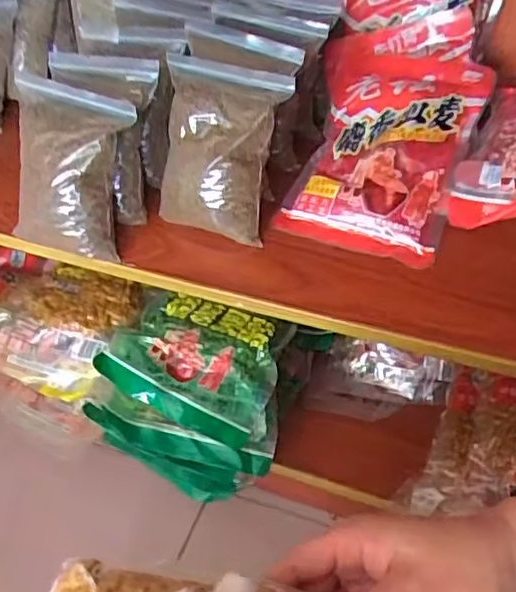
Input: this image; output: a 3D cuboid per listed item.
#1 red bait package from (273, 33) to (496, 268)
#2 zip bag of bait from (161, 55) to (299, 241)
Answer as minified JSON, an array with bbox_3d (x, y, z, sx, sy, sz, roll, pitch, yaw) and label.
[{"bbox_3d":[0.131,-0.166,0.651,0.178,0.034,0.250,17,72,23],"label":"red bait package"},{"bbox_3d":[-0.040,-0.147,0.616,0.119,0.140,0.088,14,48,15],"label":"zip bag of bait"}]

